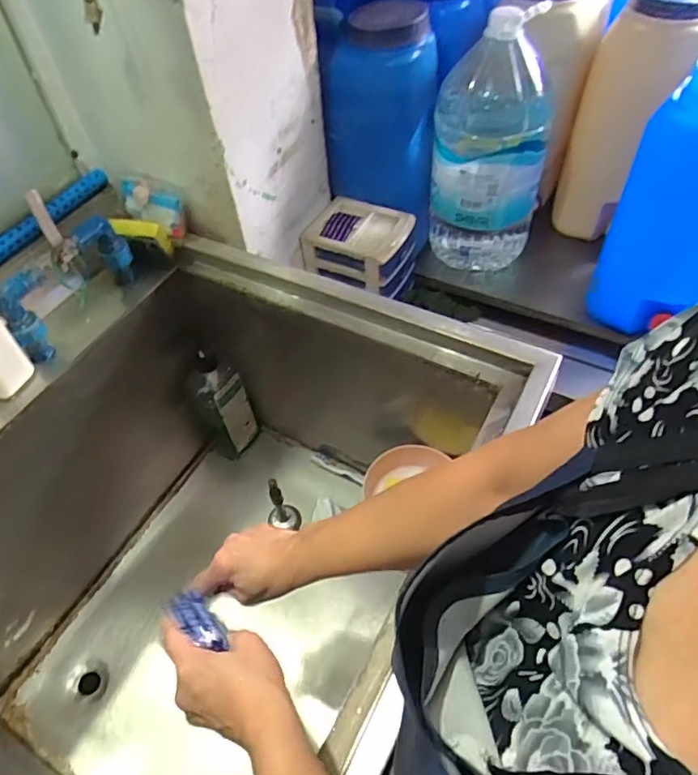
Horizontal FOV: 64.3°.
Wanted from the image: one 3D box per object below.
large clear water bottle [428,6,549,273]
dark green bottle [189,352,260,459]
[{"bbox_3d":[0.247,-0.402,0.991,0.201,0.410,0.168,10,54,12],"label":"large clear water bottle"},{"bbox_3d":[-0.228,0.025,0.988,0.065,0.274,0.084,28,59,24],"label":"dark green bottle"}]

